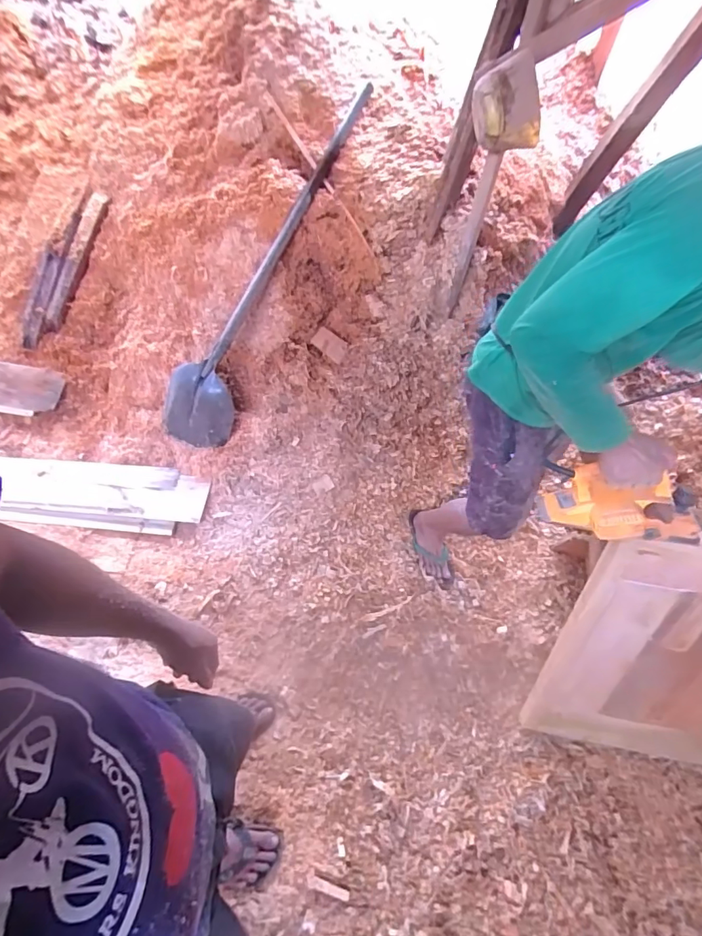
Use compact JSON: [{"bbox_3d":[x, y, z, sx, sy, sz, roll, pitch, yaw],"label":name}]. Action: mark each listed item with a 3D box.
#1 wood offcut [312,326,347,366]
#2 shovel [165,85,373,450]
[{"bbox_3d":[-0.072,-0.436,1.673,0.125,0.018,0.089,32,70,4],"label":"wood offcut"},{"bbox_3d":[-0.291,-0.665,1.566,0.275,0.140,1.312,31,97,18],"label":"shovel"}]

